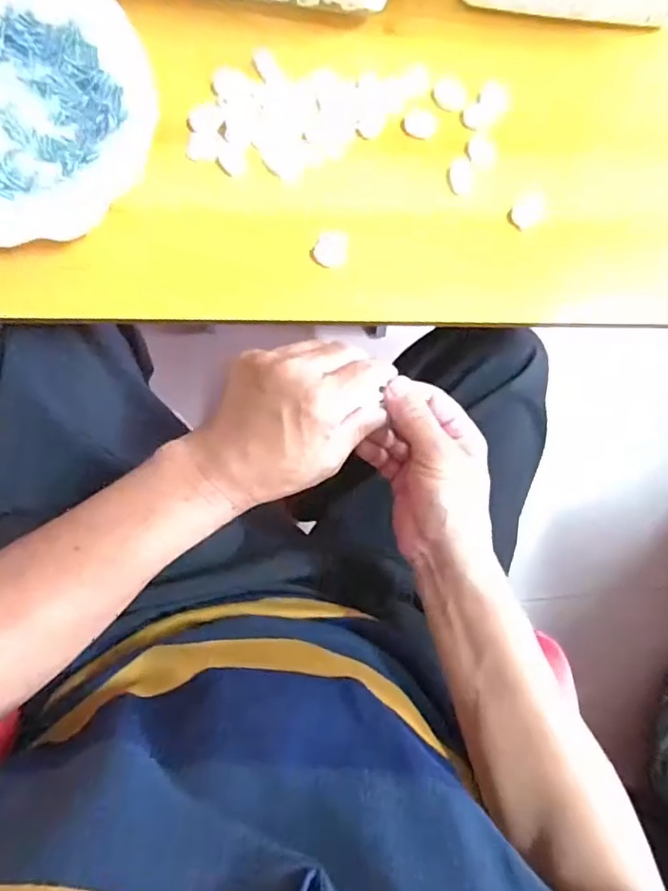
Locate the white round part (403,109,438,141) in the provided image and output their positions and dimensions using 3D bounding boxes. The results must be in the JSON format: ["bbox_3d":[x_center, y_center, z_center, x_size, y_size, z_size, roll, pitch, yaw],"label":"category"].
[{"bbox_3d":[0.063,-0.234,0.415,0.024,0.004,0.021,23,84,-5],"label":"white round part"}]

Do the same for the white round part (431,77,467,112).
[{"bbox_3d":[0.084,-0.256,0.417,0.025,0.004,0.023,0,86,-6],"label":"white round part"}]

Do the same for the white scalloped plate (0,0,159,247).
[{"bbox_3d":[-0.212,-0.223,0.373,0.173,0.020,0.180,0,86,-6],"label":"white scalloped plate"}]

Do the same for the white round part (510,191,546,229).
[{"bbox_3d":[0.143,-0.173,0.420,0.022,0.007,0.027,37,83,-3],"label":"white round part"}]

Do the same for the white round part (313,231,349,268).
[{"bbox_3d":[-0.001,-0.139,0.405,0.023,0.007,0.023,0,86,-6],"label":"white round part"}]

